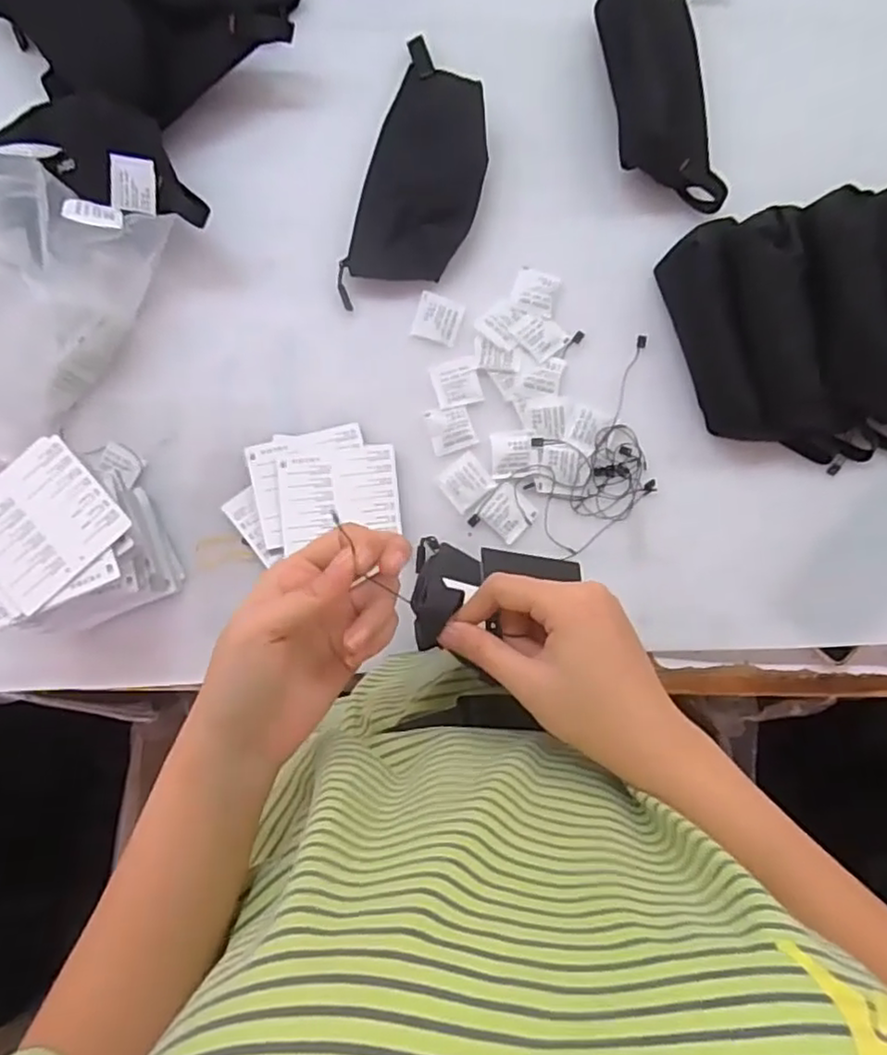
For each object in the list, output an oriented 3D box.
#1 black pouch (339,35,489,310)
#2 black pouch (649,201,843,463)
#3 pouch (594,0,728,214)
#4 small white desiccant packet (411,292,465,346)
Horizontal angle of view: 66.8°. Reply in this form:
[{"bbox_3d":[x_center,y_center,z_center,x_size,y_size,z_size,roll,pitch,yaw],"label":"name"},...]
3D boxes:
[{"bbox_3d":[-0.014,-0.305,0.578,0.096,0.032,0.214,17,89,3],"label":"black pouch"},{"bbox_3d":[0.258,-0.153,0.551,0.105,0.057,0.214,-17,88,2],"label":"black pouch"},{"bbox_3d":[0.190,-0.374,0.555,0.113,0.060,0.209,-4,88,2],"label":"pouch"},{"bbox_3d":[-0.004,-0.182,0.586,0.040,0.004,0.039,19,89,3],"label":"small white desiccant packet"}]

